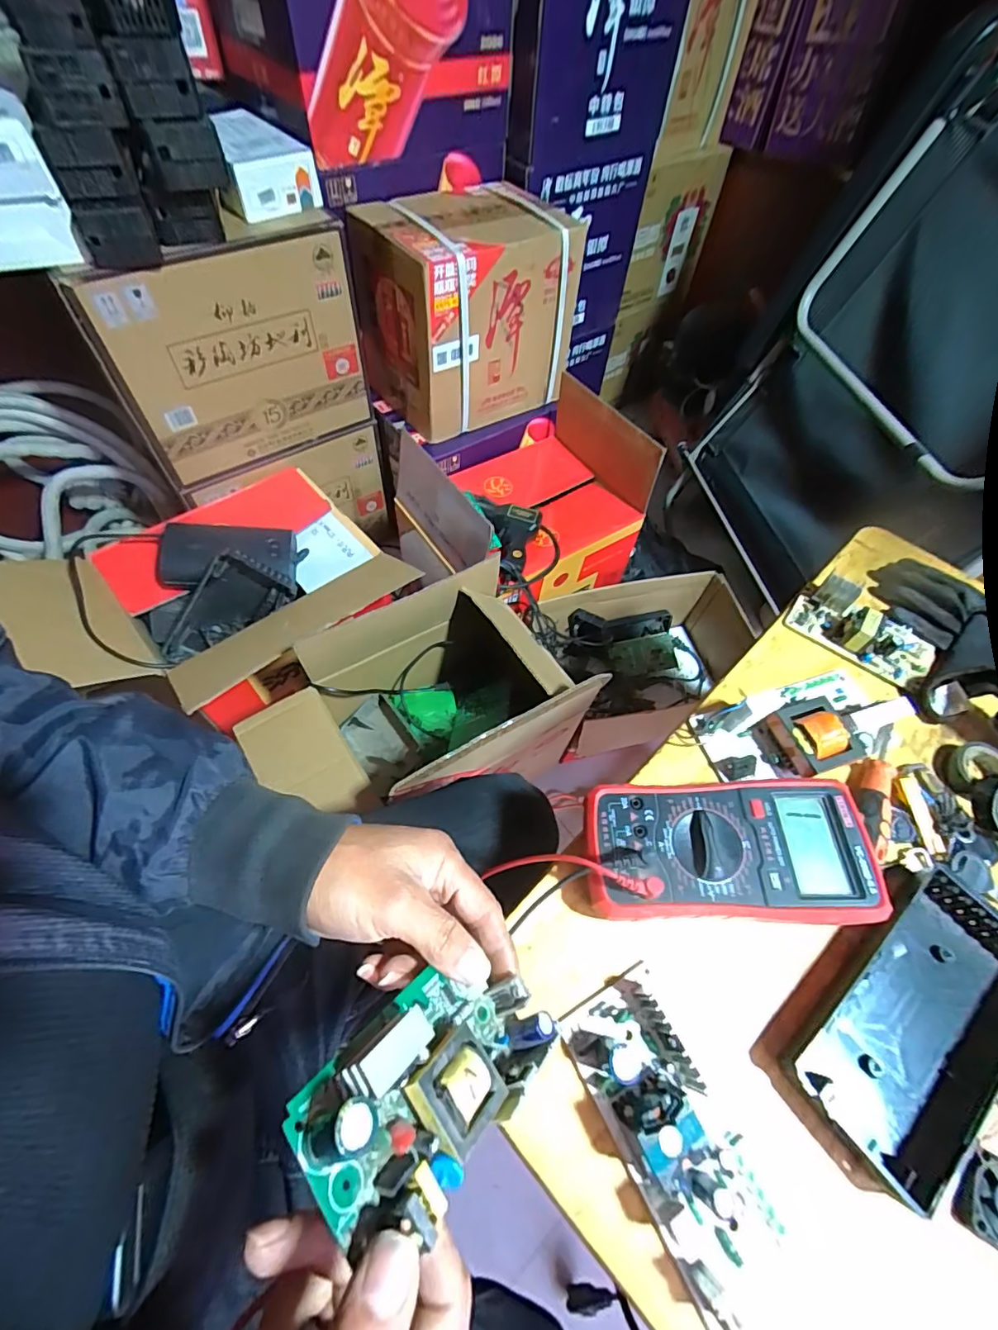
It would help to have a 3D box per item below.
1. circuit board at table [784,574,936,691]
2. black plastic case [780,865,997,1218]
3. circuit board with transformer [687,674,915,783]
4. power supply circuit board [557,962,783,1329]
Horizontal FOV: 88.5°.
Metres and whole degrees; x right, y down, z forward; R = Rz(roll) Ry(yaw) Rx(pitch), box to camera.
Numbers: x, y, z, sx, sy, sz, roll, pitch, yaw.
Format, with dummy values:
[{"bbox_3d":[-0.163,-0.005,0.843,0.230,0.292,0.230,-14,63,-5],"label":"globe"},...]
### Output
[{"bbox_3d":[0.345,-0.036,0.478,0.122,0.035,0.064,36,63,17],"label":"circuit board at table"},{"bbox_3d":[0.263,0.219,0.321,0.177,0.027,0.086,-37,68,-23],"label":"black plastic case"},{"bbox_3d":[0.246,0.050,0.416,0.163,0.039,0.077,-16,61,-13],"label":"circuit board with transformer"},{"bbox_3d":[0.098,0.253,0.280,0.067,0.045,0.141,-23,63,-16],"label":"power supply circuit board"}]

